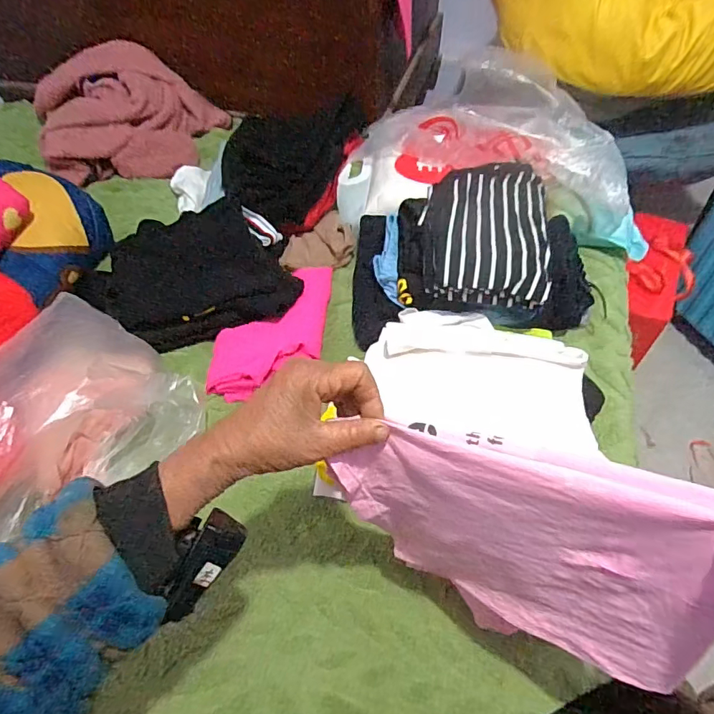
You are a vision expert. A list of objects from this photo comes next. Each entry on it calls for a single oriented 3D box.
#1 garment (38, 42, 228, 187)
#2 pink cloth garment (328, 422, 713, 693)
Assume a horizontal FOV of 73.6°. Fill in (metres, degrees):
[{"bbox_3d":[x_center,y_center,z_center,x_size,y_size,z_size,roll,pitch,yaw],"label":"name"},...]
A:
[{"bbox_3d":[-0.467,-0.503,0.986,0.372,0.157,0.246,-17,54,-11],"label":"garment"},{"bbox_3d":[0.111,0.135,0.346,0.245,0.205,0.068,21,56,16],"label":"pink cloth garment"}]

